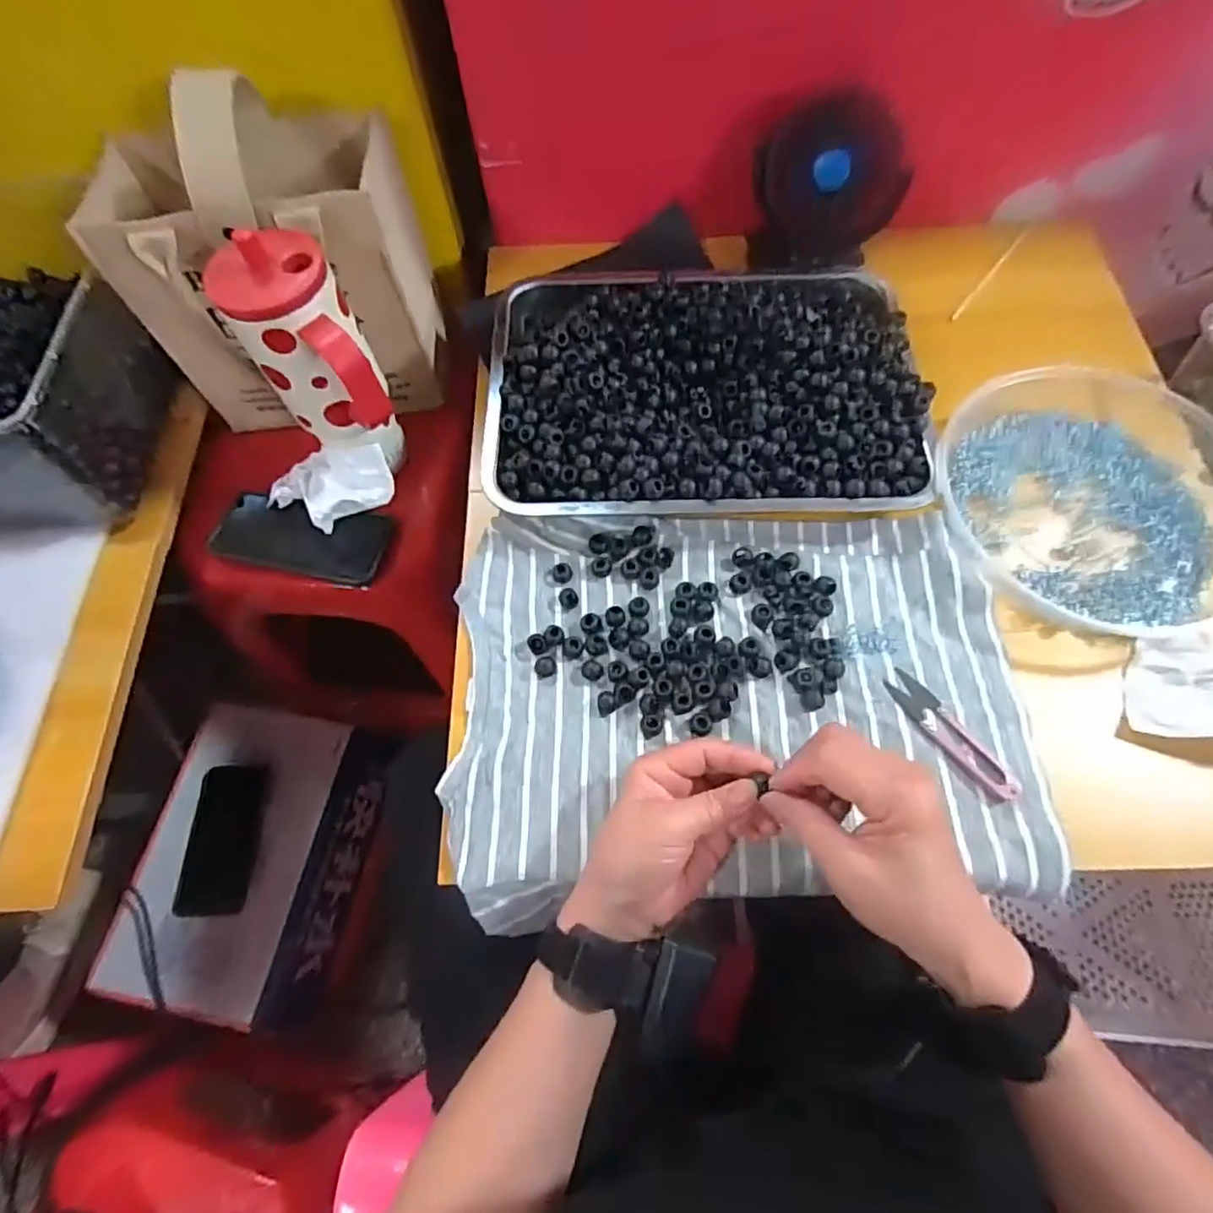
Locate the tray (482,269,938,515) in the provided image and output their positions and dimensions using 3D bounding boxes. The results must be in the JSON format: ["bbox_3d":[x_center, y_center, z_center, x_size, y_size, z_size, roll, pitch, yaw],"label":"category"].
[{"bbox_3d":[0.076,-0.190,0.535,0.333,0.059,0.257,-2,66,2],"label":"tray"}]

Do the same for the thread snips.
[{"bbox_3d":[0.229,0.085,0.434,0.022,0.011,0.103,-32,69,-11],"label":"thread snips"}]

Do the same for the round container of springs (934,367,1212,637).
[{"bbox_3d":[0.370,-0.095,0.493,0.238,0.033,0.228,-1,66,2],"label":"round container of springs"}]

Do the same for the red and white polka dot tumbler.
[{"bbox_3d":[-0.225,-0.184,0.533,0.083,0.193,0.110,-32,69,-11],"label":"red and white polka dot tumbler"}]

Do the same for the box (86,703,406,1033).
[{"bbox_3d":[-0.421,0.309,0.815,0.217,0.143,0.324,8,67,6],"label":"box"}]

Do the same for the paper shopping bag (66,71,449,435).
[{"bbox_3d":[-0.286,-0.307,0.584,0.229,0.261,0.167,1,66,3],"label":"paper shopping bag"}]

